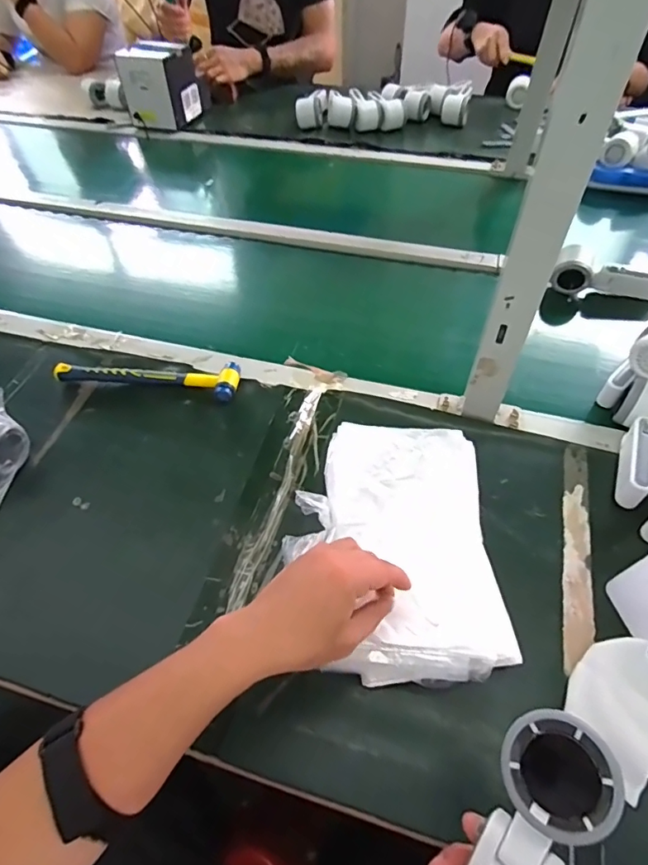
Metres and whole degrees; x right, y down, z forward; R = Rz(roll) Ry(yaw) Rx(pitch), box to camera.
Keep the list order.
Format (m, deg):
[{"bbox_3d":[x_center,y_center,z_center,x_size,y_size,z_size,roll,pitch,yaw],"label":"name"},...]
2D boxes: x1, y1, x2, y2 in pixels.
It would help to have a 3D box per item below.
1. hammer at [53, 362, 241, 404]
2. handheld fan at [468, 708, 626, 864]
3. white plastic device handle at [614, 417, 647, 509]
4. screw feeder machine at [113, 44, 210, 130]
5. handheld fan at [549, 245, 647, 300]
[{"bbox_3d":[-0.233,-0.081,0.649,0.243,0.023,0.064,9,54,9],"label":"hammer"},{"bbox_3d":[0.100,0.231,0.258,0.051,0.025,0.164,26,92,20],"label":"handheld fan"},{"bbox_3d":[0.342,0.033,0.531,0.025,0.045,0.100,22,57,18],"label":"white plastic device handle"},{"bbox_3d":[-0.380,-0.830,1.150,0.147,0.144,0.161,8,53,8],"label":"screw feeder machine"},{"bbox_3d":[0.434,-0.242,0.740,0.166,0.049,0.059,9,53,8],"label":"handheld fan"}]

